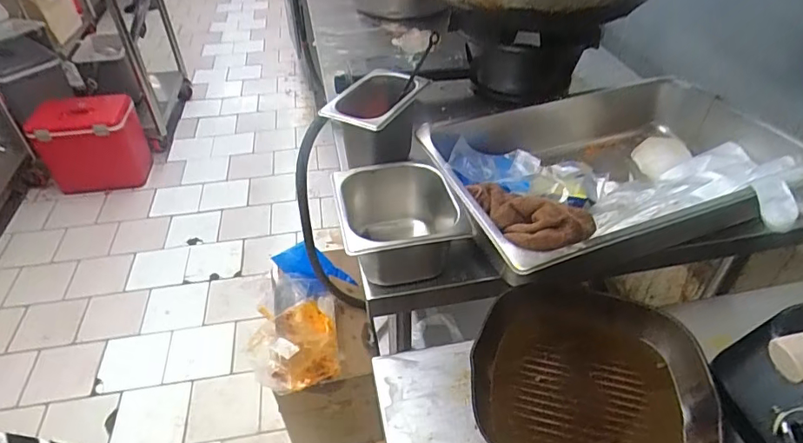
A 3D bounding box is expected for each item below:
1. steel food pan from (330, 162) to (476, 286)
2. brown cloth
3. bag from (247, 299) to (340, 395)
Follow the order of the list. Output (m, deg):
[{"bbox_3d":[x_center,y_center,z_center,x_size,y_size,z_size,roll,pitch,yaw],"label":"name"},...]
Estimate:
[{"bbox_3d":[-0.002,-0.003,0.713,0.156,0.099,0.185,-7,41,-6],"label":"steel food pan"},{"bbox_3d":[0.161,-0.017,0.659,0.165,0.045,0.099,27,48,28],"label":"brown cloth"},{"bbox_3d":[-0.255,0.298,1.230,0.197,0.104,0.291,-6,41,-6],"label":"bag"}]

